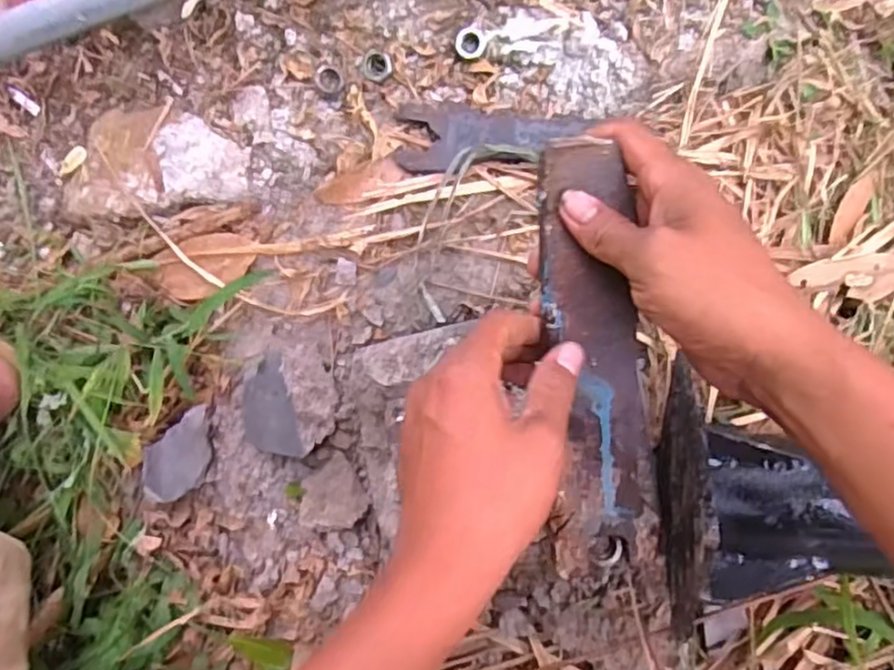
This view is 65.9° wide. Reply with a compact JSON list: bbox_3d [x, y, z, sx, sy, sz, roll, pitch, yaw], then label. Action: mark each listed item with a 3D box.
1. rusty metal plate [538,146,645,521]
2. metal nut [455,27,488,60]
[{"bbox_3d":[0.079,0.006,0.367,0.048,0.013,0.212,-8,108,5],"label":"rusty metal plate"},{"bbox_3d":[0.020,-0.234,0.557,0.025,0.013,0.022,-3,92,5],"label":"metal nut"}]

